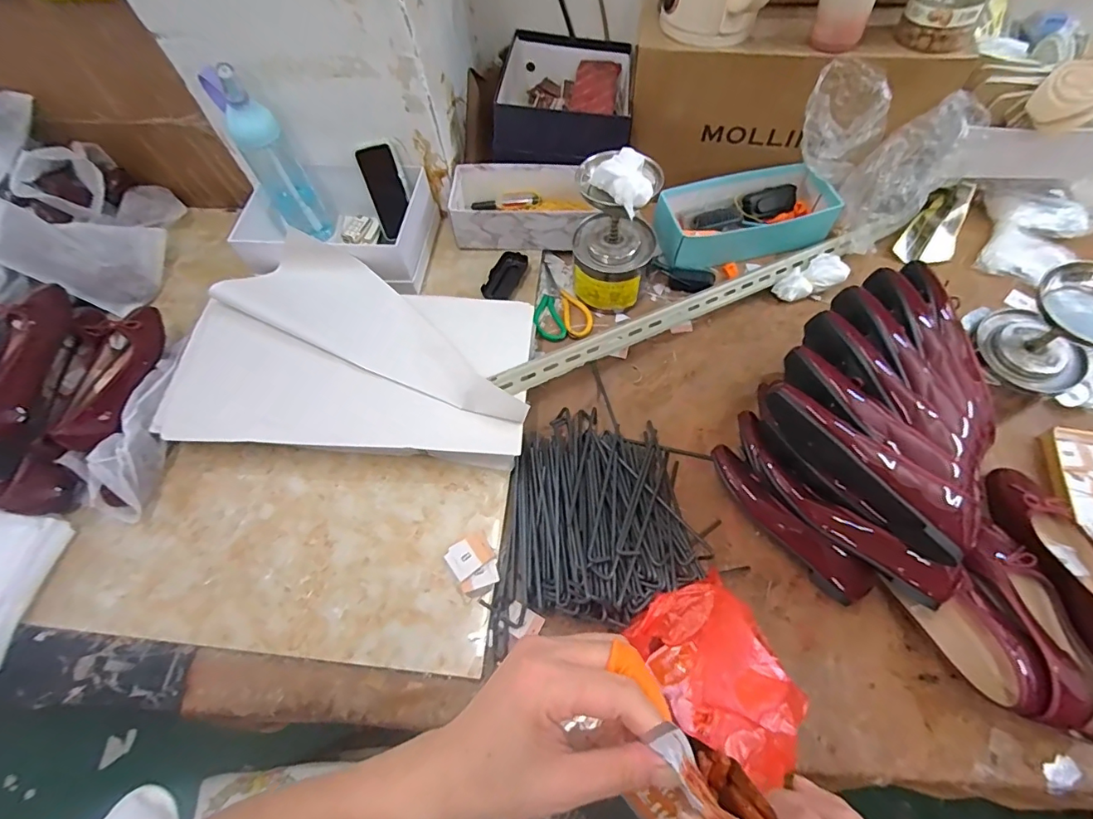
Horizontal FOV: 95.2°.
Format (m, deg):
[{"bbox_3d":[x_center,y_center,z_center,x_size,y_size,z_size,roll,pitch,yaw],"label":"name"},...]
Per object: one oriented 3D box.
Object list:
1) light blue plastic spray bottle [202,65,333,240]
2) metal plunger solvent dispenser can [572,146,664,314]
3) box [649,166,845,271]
[{"bbox_3d":[-0.475,-0.432,0.874,0.087,0.315,0.084,-29,65,-11],"label":"light blue plastic spray bottle"},{"bbox_3d":[0.110,-0.282,0.805,0.125,0.269,0.115,-1,63,3],"label":"metal plunger solvent dispenser can"},{"bbox_3d":[0.366,-0.355,0.935,0.306,0.092,0.141,-9,63,-1],"label":"box"}]

